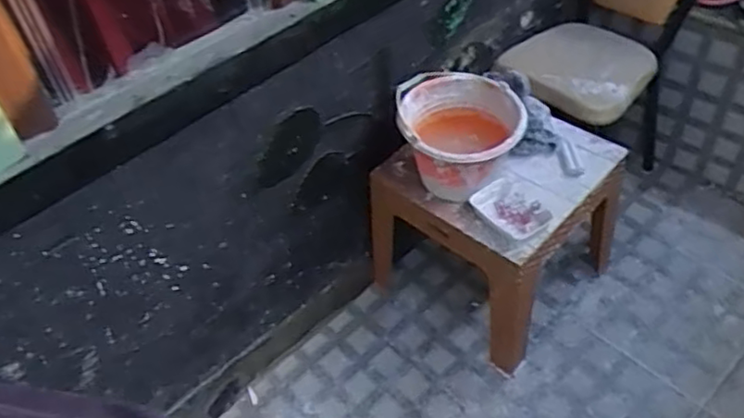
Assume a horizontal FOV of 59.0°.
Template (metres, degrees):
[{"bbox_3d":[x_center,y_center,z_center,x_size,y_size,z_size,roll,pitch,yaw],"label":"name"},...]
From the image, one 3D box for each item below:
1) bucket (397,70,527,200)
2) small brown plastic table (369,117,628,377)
[{"bbox_3d":[0.204,-0.164,1.522,0.276,0.180,0.264,-3,46,3],"label":"bucket"},{"bbox_3d":[0.307,0.048,1.744,0.475,0.476,0.494,31,57,31],"label":"small brown plastic table"}]

